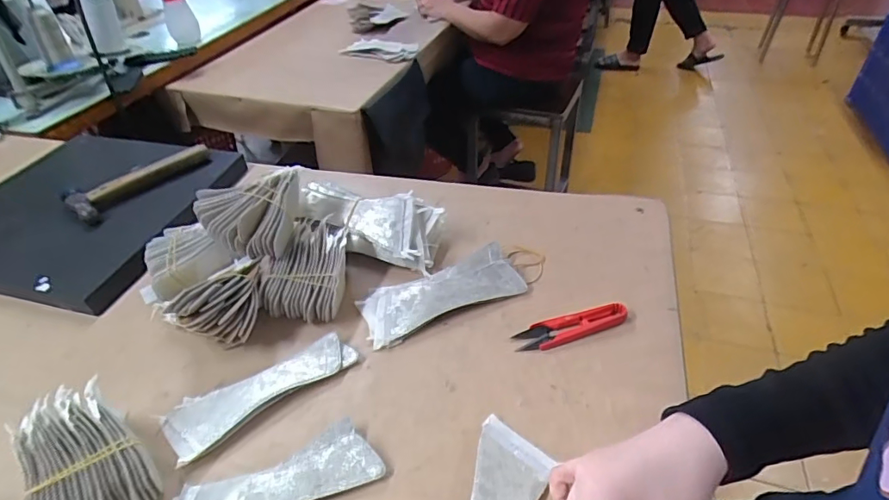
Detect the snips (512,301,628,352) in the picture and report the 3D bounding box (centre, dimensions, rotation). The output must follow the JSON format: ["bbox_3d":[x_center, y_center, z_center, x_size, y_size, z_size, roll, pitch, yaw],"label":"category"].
[{"bbox_3d":[0.127,0.075,0.499,0.113,0.015,0.029,-12,41,-10],"label":"snips"}]

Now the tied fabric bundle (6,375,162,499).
[{"bbox_3d":[-0.281,0.164,0.379,0.089,0.063,0.098,-31,48,-29],"label":"tied fabric bundle"}]

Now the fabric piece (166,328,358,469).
[{"bbox_3d":[-0.166,0.124,0.458,0.165,0.016,0.064,-29,47,-27],"label":"fabric piece"}]

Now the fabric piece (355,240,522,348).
[{"bbox_3d":[-0.002,0.045,0.533,0.169,0.025,0.066,-17,42,-16],"label":"fabric piece"}]

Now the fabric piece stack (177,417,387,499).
[{"bbox_3d":[-0.139,0.186,0.382,0.171,0.013,0.071,-25,45,-23],"label":"fabric piece stack"}]

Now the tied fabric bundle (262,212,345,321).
[{"bbox_3d":[-0.149,0.019,0.548,0.084,0.055,0.117,-6,41,-3],"label":"tied fabric bundle"}]

